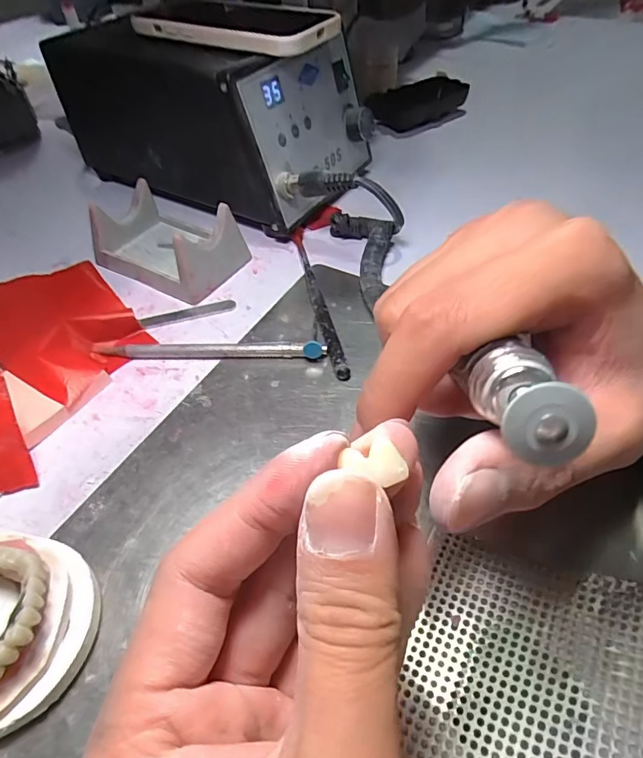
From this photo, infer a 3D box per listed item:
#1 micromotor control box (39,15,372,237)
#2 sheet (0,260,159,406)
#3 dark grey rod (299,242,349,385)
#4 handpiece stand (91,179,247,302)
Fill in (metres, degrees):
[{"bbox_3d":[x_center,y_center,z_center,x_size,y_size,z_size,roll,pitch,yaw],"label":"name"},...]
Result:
[{"bbox_3d":[-0.088,-0.223,0.398,0.230,0.111,0.138,23,54,21],"label":"micromotor control box"},{"bbox_3d":[-0.169,-0.040,0.304,0.079,0.018,0.136,-33,55,-23],"label":"sheet"},{"bbox_3d":[-0.003,-0.052,0.313,0.008,0.010,0.140,-11,49,-7],"label":"dark grey rod"},{"bbox_3d":[-0.109,-0.101,0.339,0.096,0.042,0.063,23,54,21],"label":"handpiece stand"}]

